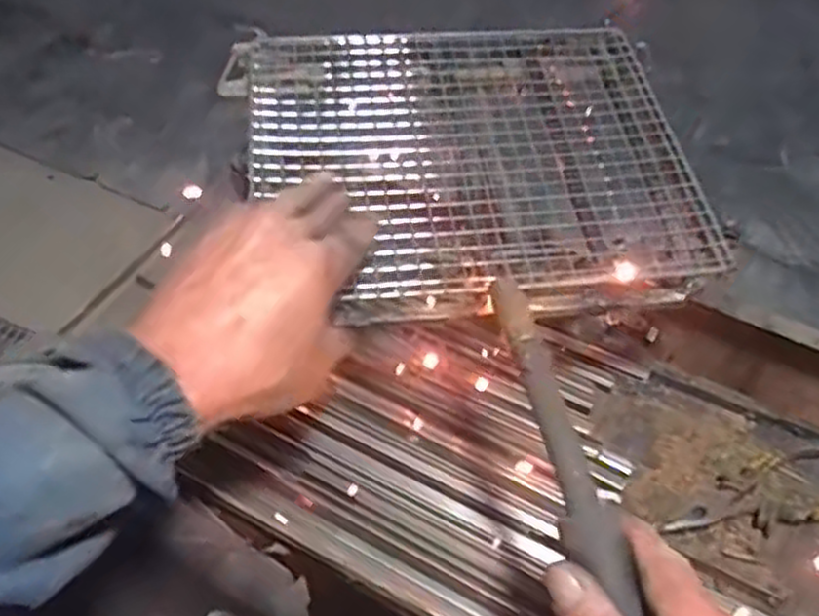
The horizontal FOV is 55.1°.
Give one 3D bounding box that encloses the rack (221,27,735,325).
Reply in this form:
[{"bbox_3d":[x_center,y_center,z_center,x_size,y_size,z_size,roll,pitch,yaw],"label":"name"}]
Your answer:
[{"bbox_3d":[0.042,-0.103,0.530,0.296,0.029,0.257,-6,52,-5],"label":"rack"}]

